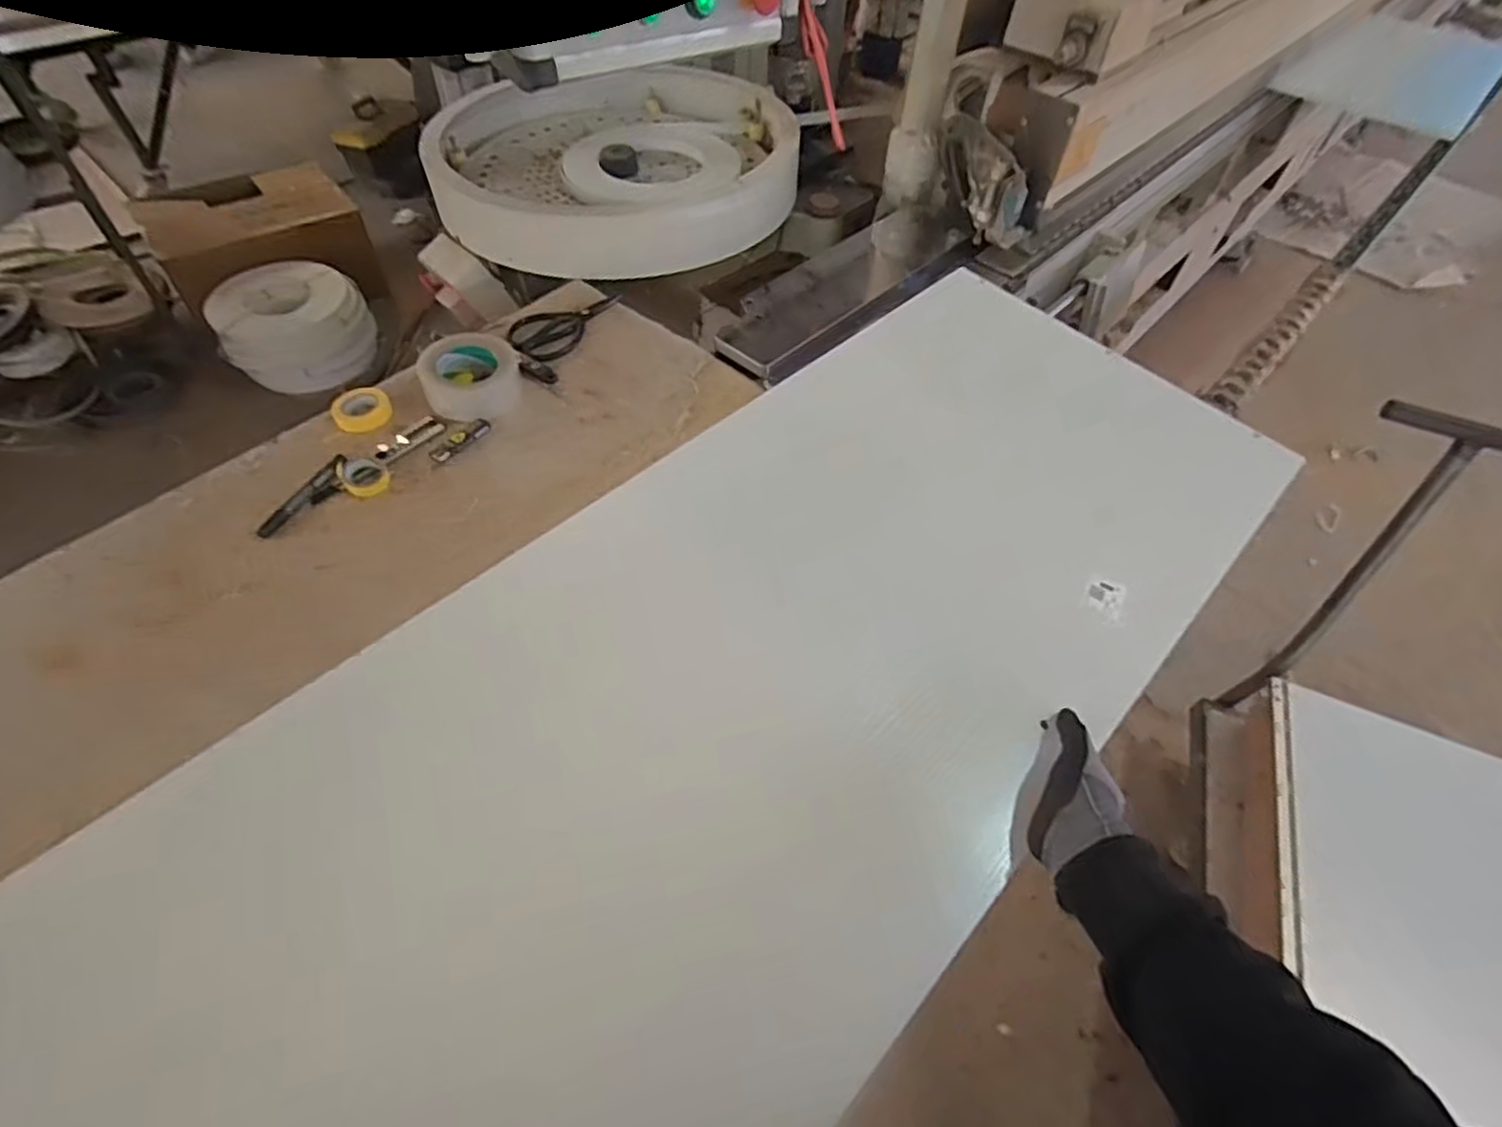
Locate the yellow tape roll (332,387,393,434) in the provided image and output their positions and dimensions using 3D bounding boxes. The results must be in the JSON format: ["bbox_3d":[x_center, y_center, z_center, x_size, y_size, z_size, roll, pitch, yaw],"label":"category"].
[{"bbox_3d":[-0.496,-0.197,0.889,0.067,0.023,0.071,2,52,-2],"label":"yellow tape roll"}]

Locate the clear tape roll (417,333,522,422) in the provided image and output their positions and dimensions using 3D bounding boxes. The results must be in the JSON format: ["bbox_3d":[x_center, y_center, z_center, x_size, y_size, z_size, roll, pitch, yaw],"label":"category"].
[{"bbox_3d":[-0.359,-0.243,0.901,0.116,0.053,0.118,-7,53,-9],"label":"clear tape roll"}]

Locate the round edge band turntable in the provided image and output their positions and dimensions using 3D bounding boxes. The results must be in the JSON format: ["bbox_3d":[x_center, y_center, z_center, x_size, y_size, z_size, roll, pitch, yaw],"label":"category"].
[{"bbox_3d":[-0.262,-0.783,1.361,0.633,0.160,0.548,-7,53,-9],"label":"round edge band turntable"}]

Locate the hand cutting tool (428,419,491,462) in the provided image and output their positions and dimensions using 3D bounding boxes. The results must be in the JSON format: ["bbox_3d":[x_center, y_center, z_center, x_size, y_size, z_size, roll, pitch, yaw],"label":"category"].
[{"bbox_3d":[-0.360,-0.153,0.865,0.020,0.010,0.082,32,57,19],"label":"hand cutting tool"}]

